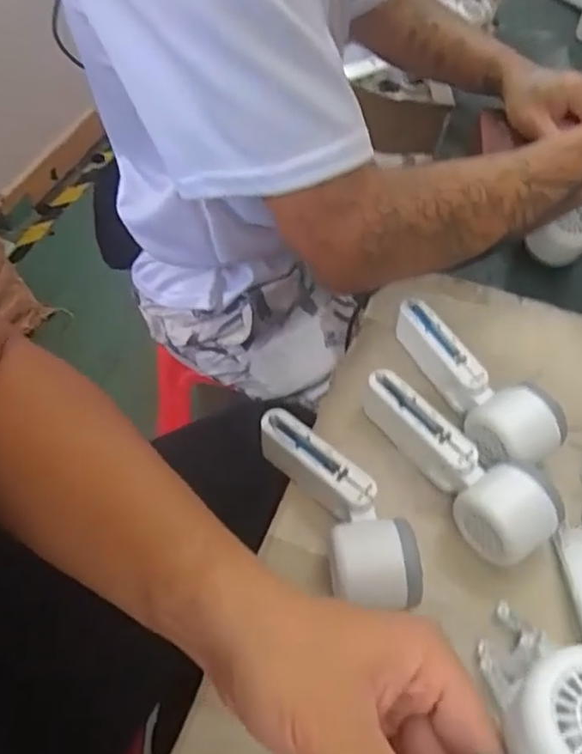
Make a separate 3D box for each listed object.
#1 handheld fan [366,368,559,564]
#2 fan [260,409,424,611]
[{"bbox_3d":[0.120,0.059,0.465,0.059,0.057,0.168,-28,62,-20],"label":"handheld fan"},{"bbox_3d":[0.031,0.084,0.446,0.061,0.056,0.150,-17,59,-15],"label":"fan"}]

